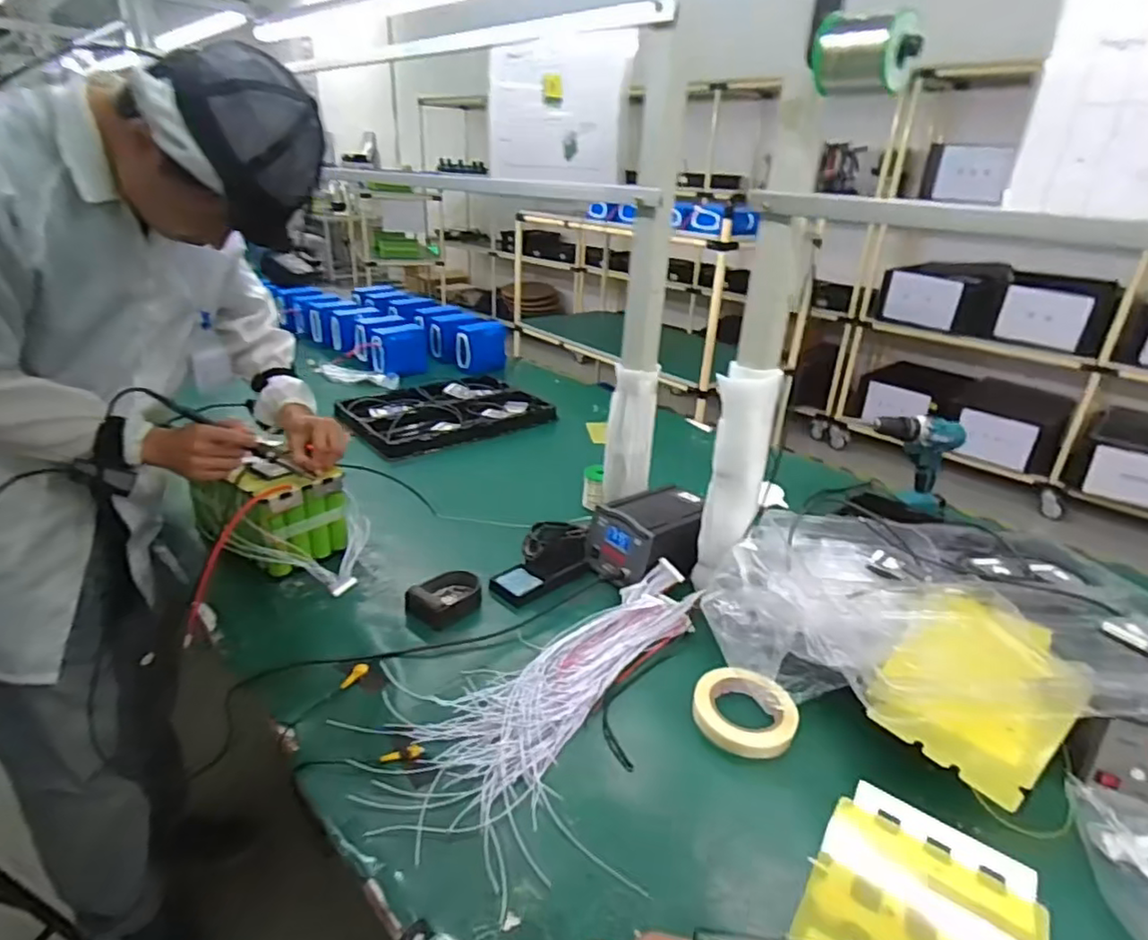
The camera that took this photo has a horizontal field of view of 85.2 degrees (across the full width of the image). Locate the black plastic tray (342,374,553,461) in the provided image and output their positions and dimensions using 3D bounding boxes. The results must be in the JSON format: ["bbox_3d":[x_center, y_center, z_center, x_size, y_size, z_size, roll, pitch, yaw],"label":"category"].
[{"bbox_3d":[-0.338,-0.162,1.603,0.475,0.043,0.369,-17,32,-34],"label":"black plastic tray"}]

